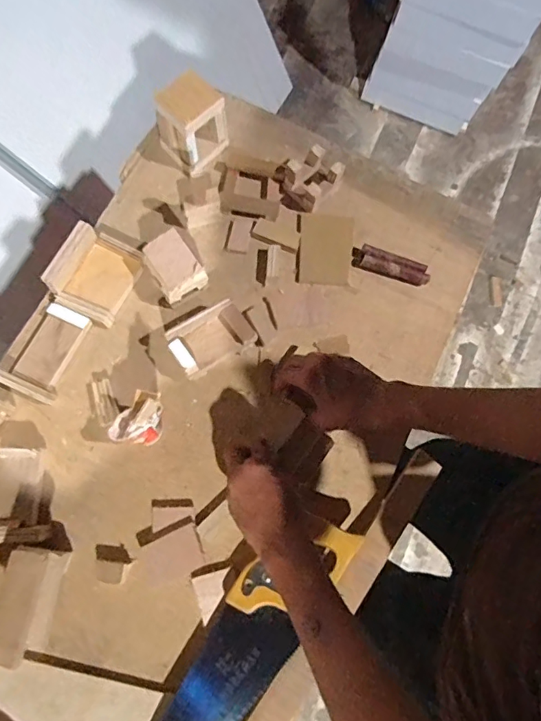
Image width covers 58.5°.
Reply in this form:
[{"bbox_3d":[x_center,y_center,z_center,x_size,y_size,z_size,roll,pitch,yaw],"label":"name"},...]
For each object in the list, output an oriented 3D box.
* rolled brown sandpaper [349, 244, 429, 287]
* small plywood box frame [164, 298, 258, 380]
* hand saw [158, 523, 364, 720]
[{"bbox_3d":[0.172,-0.138,0.696,0.111,0.024,0.030,19,73,4],"label":"rolled brown sandpaper"},{"bbox_3d":[-0.077,-0.028,0.631,0.105,0.059,0.065,-31,76,-10],"label":"small plywood box frame"},{"bbox_3d":[-0.049,0.349,0.537,0.089,0.030,0.400,35,75,9],"label":"hand saw"}]

